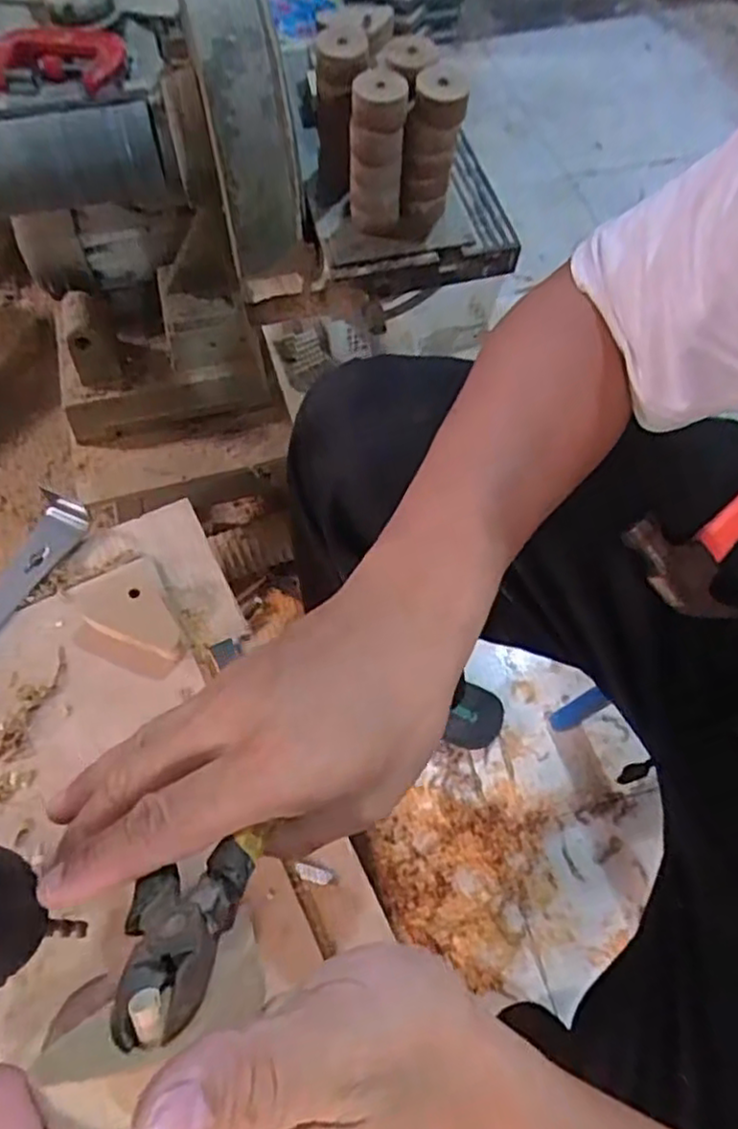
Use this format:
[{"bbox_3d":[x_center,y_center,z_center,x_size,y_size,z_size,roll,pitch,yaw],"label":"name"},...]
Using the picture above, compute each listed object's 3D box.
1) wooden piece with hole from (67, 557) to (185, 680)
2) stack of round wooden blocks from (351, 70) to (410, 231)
[{"bbox_3d":[-0.158,0.036,0.448,0.058,0.017,0.089,-26,64,-14],"label":"wooden piece with hole"},{"bbox_3d":[0.006,-0.302,0.522,0.040,0.102,0.034,0,61,0],"label":"stack of round wooden blocks"}]

